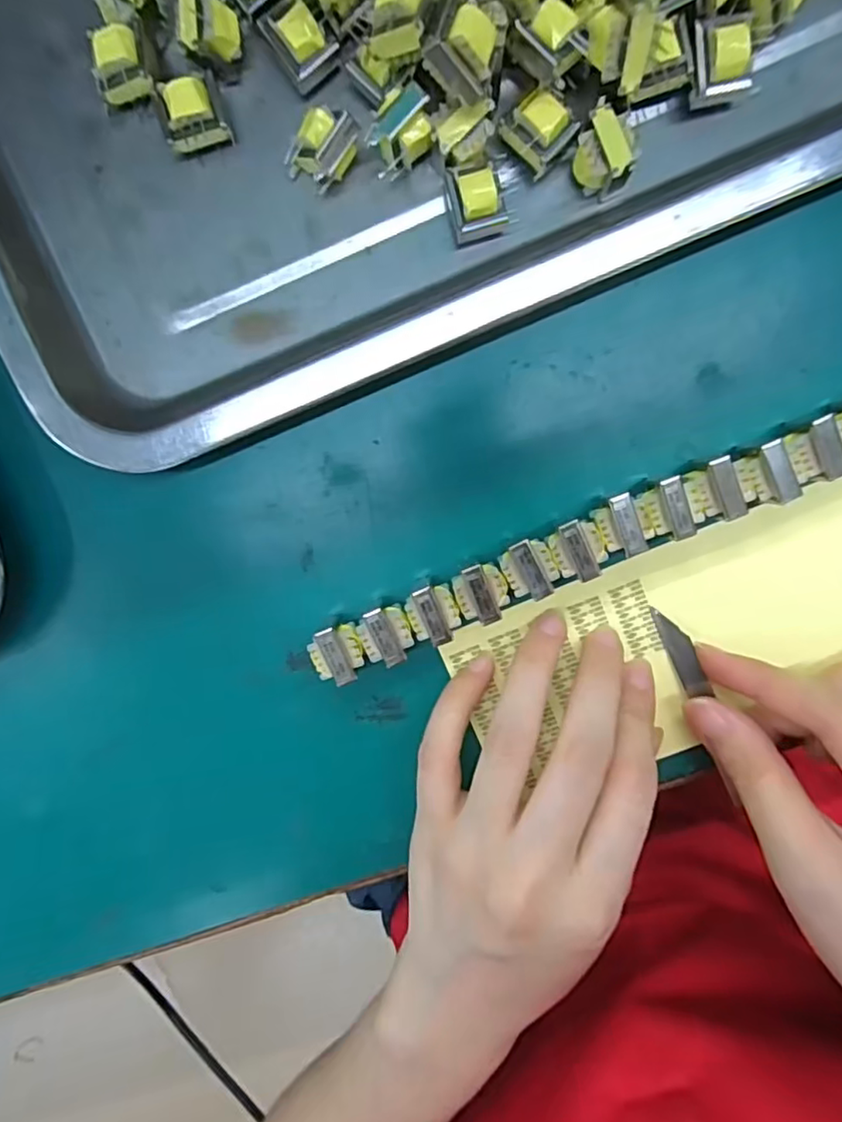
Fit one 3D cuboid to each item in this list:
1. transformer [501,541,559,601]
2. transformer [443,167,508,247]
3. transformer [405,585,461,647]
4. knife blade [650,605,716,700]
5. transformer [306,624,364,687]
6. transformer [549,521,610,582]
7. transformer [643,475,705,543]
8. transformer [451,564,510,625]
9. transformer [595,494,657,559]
[{"bbox_3d":[0.036,0.002,0.205,0.016,0.021,0.020,-25,98,5],"label":"transformer"},{"bbox_3d":[0.017,-0.111,0.190,0.017,0.017,0.019,-13,99,4],"label":"transformer"},{"bbox_3d":[0.005,0.017,0.207,0.016,0.021,0.020,-16,99,4],"label":"transformer"},{"bbox_3d":[0.093,0.032,0.214,0.009,0.004,0.035,-22,93,35],"label":"knife blade"},{"bbox_3d":[-0.028,0.031,0.209,0.017,0.020,0.020,-18,98,4],"label":"transformer"},{"bbox_3d":[0.052,-0.005,0.203,0.016,0.021,0.020,-23,98,5],"label":"transformer"},{"bbox_3d":[0.083,-0.018,0.200,0.017,0.021,0.020,-18,98,4],"label":"transformer"},{"bbox_3d":[0.020,0.010,0.206,0.017,0.021,0.019,-21,98,5],"label":"transformer"},{"bbox_3d":[0.067,-0.013,0.200,0.017,0.022,0.019,-21,98,5],"label":"transformer"}]

